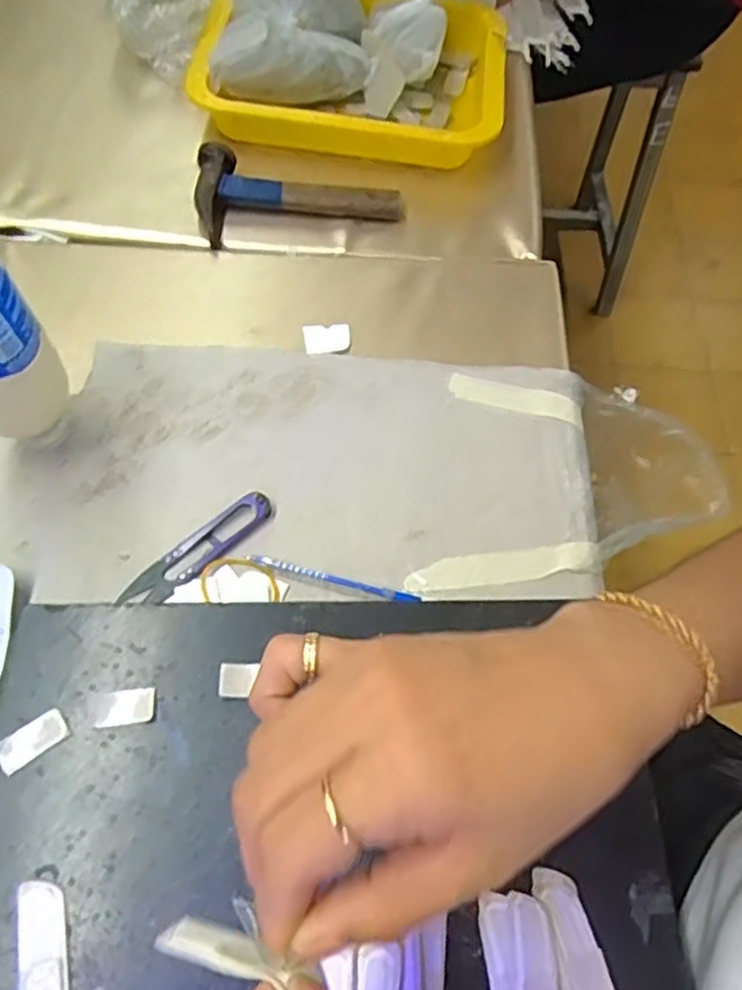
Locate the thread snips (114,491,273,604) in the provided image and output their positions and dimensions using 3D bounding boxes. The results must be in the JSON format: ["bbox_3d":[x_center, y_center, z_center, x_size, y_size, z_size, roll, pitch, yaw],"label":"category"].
[{"bbox_3d":[-0.100,0.032,0.410,0.099,0.009,0.022,-40,72,-20],"label":"thread snips"}]

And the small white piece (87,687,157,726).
[{"bbox_3d":[-0.117,0.099,0.329,0.030,0.004,0.016,-4,63,-5],"label":"small white piece"}]

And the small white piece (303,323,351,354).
[{"bbox_3d":[-0.031,-0.109,0.492,0.032,0.004,0.028,0,63,-3],"label":"small white piece"}]

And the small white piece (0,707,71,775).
[{"bbox_3d":[-0.154,0.111,0.320,0.031,0.004,0.017,-33,69,-18],"label":"small white piece"}]

